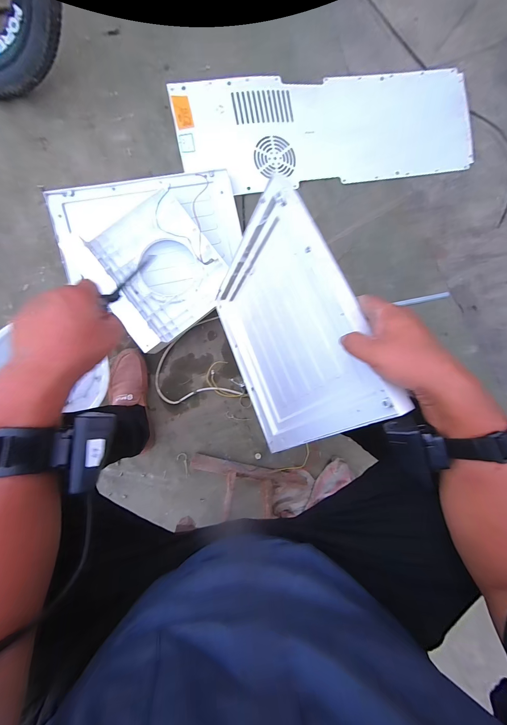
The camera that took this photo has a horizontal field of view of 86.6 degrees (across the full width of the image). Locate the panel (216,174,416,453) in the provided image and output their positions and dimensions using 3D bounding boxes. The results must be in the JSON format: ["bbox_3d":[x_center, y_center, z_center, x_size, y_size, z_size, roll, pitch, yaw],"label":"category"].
[{"bbox_3d":[0.043,-0.045,0.446,0.025,0.300,0.347,-11,70,-32],"label":"panel"}]

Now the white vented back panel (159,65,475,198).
[{"bbox_3d":[0.219,-0.645,0.735,0.841,0.024,0.288,-11,93,-8],"label":"white vented back panel"}]

